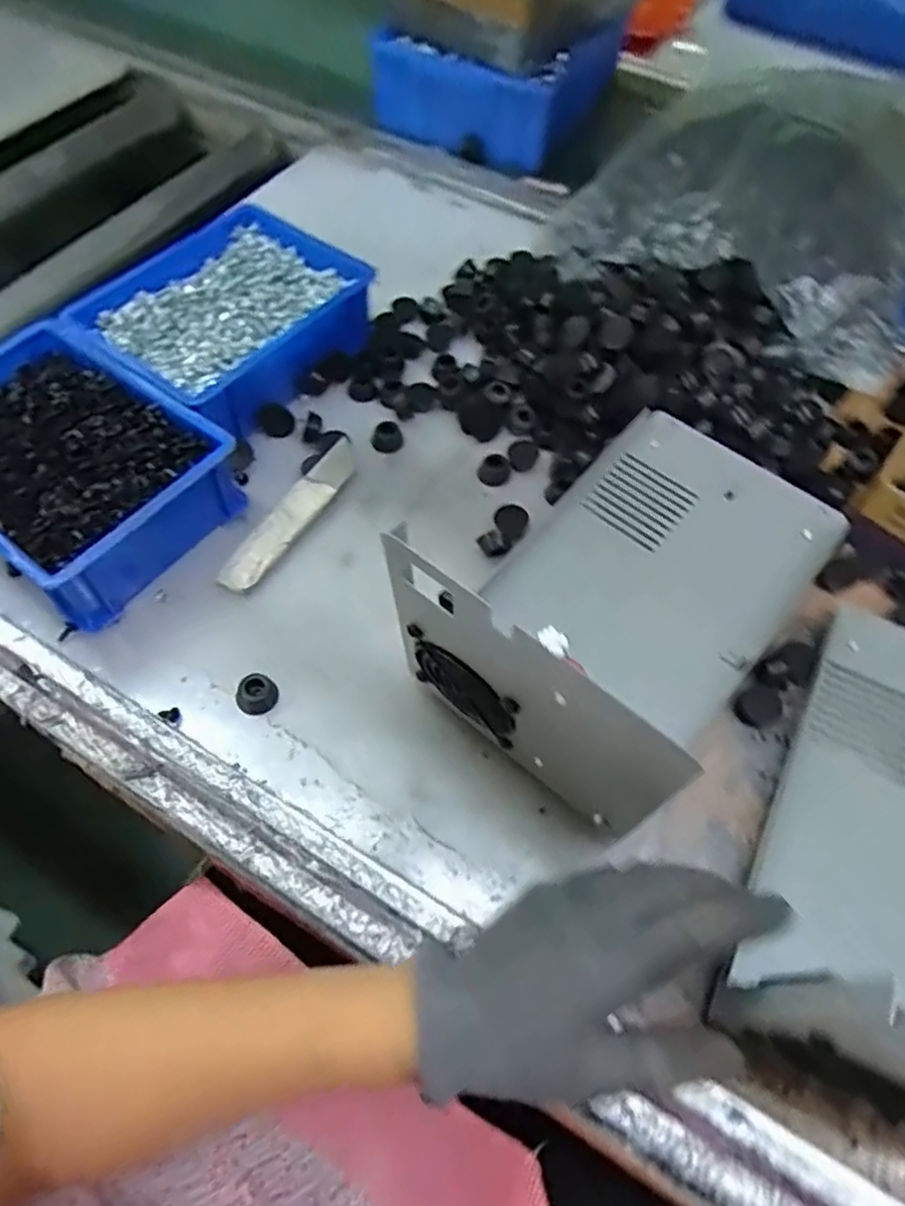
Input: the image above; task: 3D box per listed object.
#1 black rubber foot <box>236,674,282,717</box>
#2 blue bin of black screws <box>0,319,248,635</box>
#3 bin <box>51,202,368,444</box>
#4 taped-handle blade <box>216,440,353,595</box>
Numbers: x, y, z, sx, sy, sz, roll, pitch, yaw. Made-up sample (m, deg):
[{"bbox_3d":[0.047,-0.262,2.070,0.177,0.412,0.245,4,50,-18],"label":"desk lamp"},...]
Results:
[{"bbox_3d":[-0.120,0.057,0.429,0.024,0.015,0.022,-30,65,-18],"label":"black rubber foot"},{"bbox_3d":[-0.261,-0.092,0.477,0.197,0.069,0.149,32,64,15],"label":"blue bin of black screws"},{"bbox_3d":[-0.172,-0.221,0.553,0.162,0.062,0.198,38,65,18],"label":"bin"},{"bbox_3d":[-0.110,-0.064,0.491,0.024,0.012,0.141,29,65,14],"label":"taped-handle blade"}]

